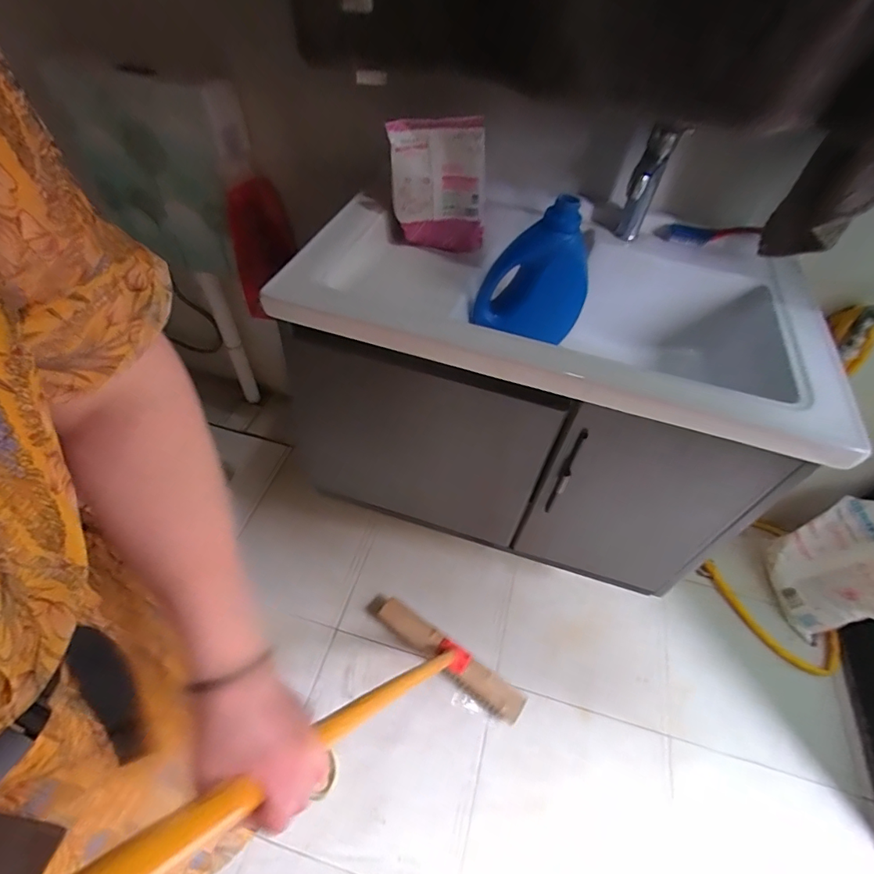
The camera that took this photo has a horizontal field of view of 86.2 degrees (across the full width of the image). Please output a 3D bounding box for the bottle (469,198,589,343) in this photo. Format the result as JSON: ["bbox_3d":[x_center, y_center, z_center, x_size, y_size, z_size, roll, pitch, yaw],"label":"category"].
[{"bbox_3d":[0.158,-0.248,0.757,0.178,0.230,0.076,14,50,7],"label":"bottle"}]

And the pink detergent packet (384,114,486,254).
[{"bbox_3d":[0.006,-0.435,0.821,0.180,0.201,0.048,0,50,-5],"label":"pink detergent packet"}]

